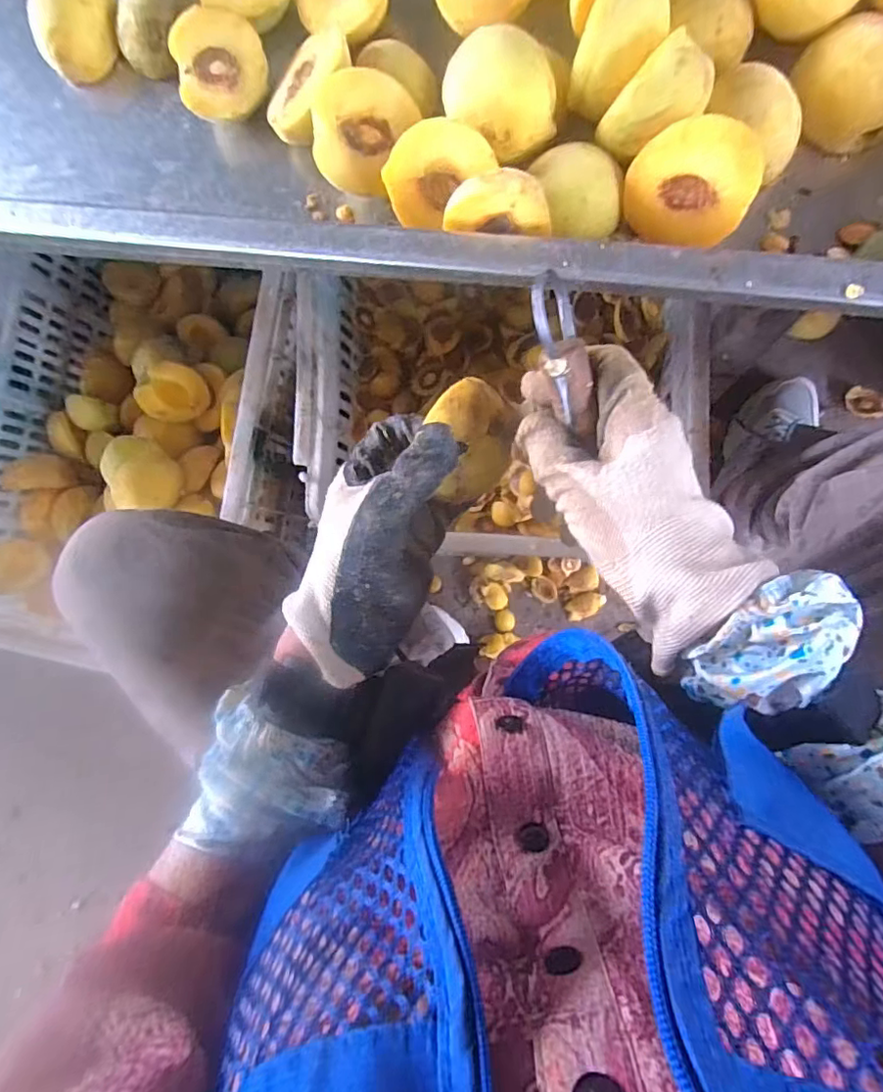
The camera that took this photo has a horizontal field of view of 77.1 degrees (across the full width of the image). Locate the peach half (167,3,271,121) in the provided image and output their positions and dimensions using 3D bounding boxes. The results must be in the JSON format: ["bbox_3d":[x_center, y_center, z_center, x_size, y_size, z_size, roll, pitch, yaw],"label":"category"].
[{"bbox_3d":[-0.154,-0.332,0.391,0.062,0.029,0.062,0,105,1],"label":"peach half"}]

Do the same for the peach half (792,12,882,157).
[{"bbox_3d":[0.236,-0.266,0.317,0.055,0.036,0.064,-25,84,7],"label":"peach half"}]

